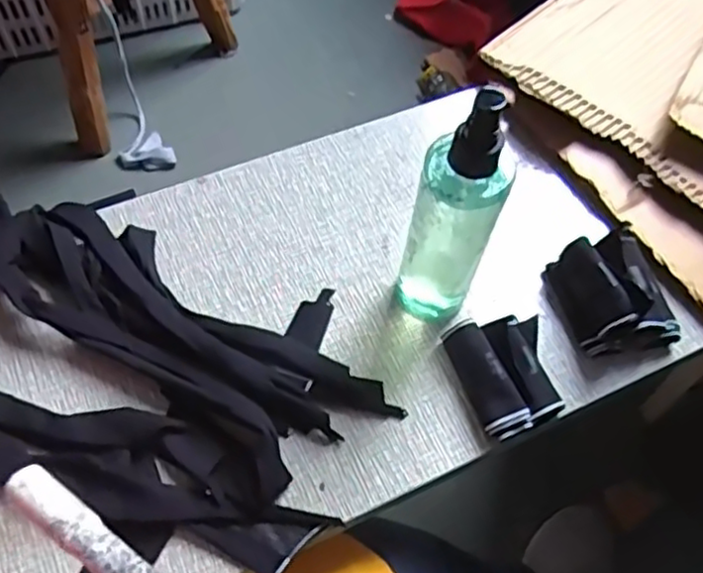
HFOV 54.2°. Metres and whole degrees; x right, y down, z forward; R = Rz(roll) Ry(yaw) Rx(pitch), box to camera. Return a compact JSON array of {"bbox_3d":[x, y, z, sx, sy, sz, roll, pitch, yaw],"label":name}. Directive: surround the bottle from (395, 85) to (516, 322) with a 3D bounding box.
[{"bbox_3d":[0.060,-0.039,0.402,0.046,0.186,0.039,17,61,7],"label":"bottle"}]

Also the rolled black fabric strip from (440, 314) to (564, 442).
[{"bbox_3d":[0.103,0.056,0.445,0.065,0.024,0.075,-12,62,-9],"label":"rolled black fabric strip"}]

